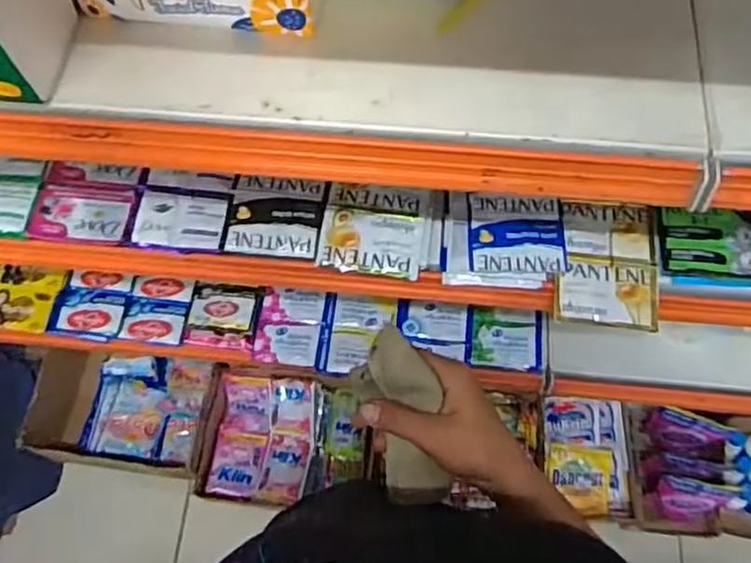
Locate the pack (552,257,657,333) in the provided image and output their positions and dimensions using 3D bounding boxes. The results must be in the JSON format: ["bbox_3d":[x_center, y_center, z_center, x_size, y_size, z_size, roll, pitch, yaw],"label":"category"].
[{"bbox_3d":[0.216,0.011,0.617,0.096,0.019,0.060,7,67,4],"label":"pack"}]

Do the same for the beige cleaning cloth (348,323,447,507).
[{"bbox_3d":[0.017,0.093,0.459,0.050,0.153,0.033,-14,32,-5],"label":"beige cleaning cloth"}]

